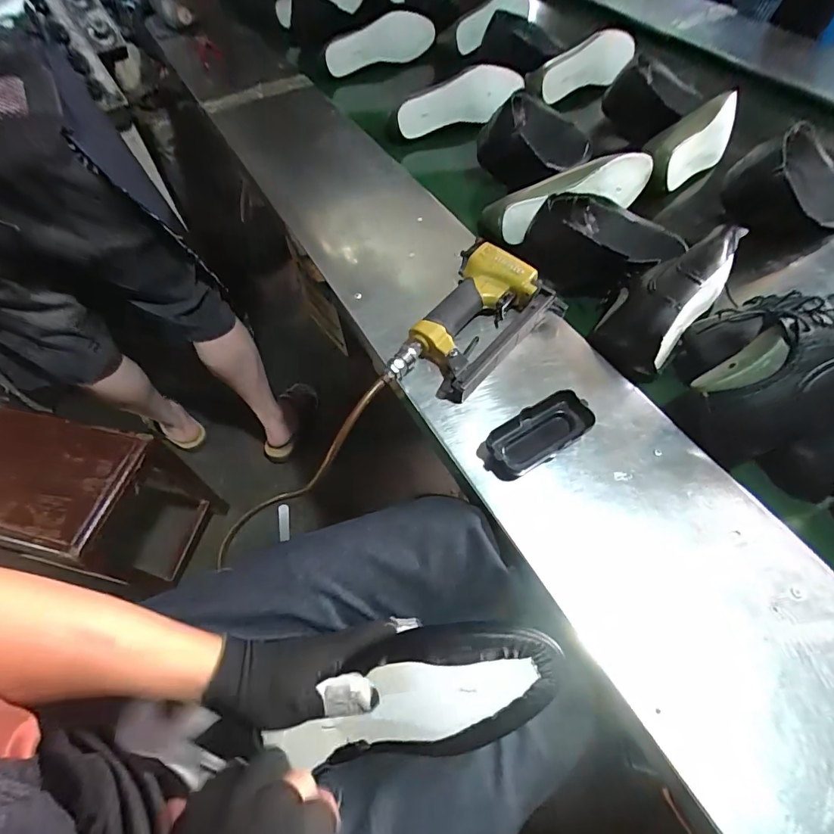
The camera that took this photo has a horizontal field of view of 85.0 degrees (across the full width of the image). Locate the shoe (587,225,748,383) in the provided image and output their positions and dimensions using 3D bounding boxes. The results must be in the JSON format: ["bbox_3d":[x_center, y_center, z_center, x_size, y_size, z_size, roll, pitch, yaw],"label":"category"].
[{"bbox_3d":[0.311,-0.159,0.556,0.087,0.063,0.256,35,65,24],"label":"shoe"}]

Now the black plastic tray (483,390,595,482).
[{"bbox_3d":[0.123,0.021,0.470,0.118,0.035,0.049,-30,60,-15],"label":"black plastic tray"}]

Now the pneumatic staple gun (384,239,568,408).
[{"bbox_3d":[0.071,-0.104,0.535,0.132,0.055,0.222,27,62,20],"label":"pneumatic staple gun"}]

